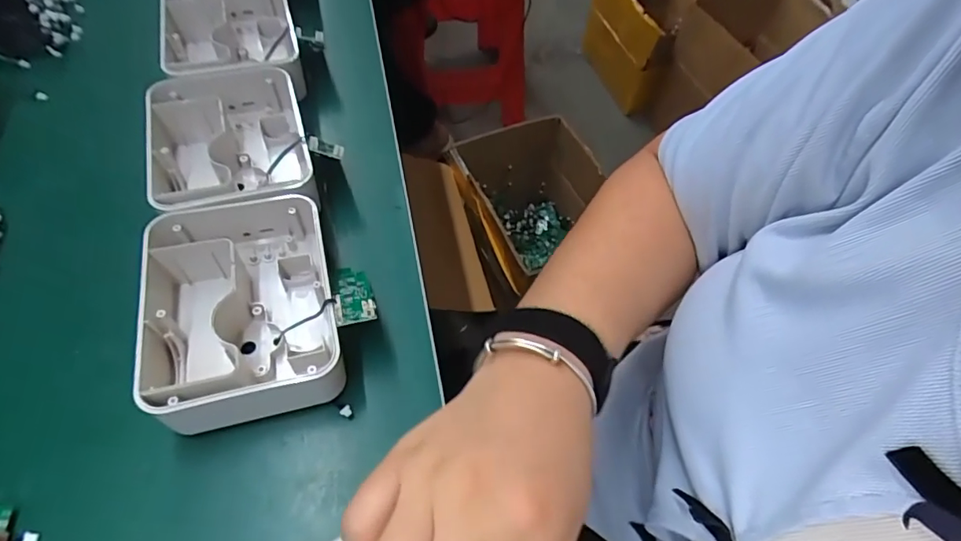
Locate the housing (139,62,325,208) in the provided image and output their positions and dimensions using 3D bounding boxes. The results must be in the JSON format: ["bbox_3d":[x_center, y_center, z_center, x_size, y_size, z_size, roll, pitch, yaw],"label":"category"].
[{"bbox_3d":[-0.178,-0.085,0.372,0.105,0.047,0.136,-15,60,-14],"label":"housing"}]

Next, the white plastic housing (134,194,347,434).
[{"bbox_3d":[-0.139,0.021,0.305,0.104,0.044,0.131,-13,59,-12],"label":"white plastic housing"}]

